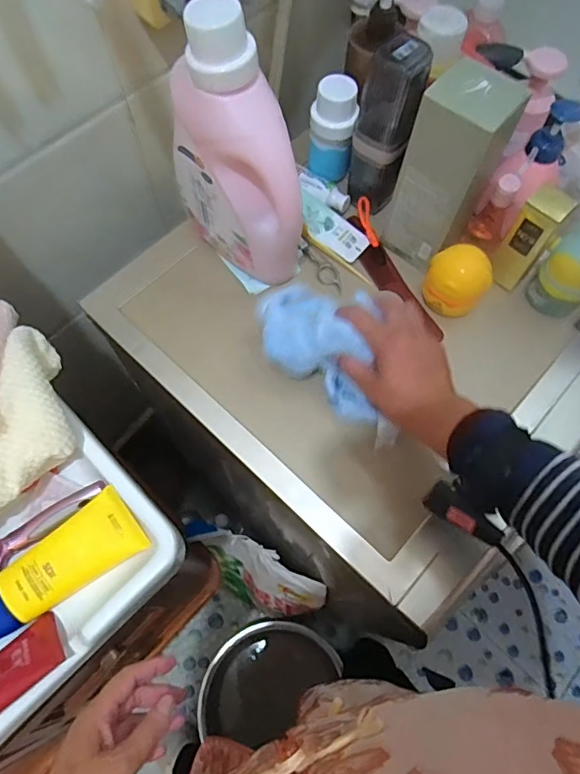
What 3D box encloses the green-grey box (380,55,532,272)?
[{"bbox_3d":[0.172,-0.229,0.552,0.079,0.206,0.083,42,73,15],"label":"green-grey box"}]

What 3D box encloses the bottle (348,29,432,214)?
[{"bbox_3d":[0.107,-0.293,0.577,0.064,0.189,0.061,13,68,4],"label":"bottle"}]

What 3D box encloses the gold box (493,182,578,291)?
[{"bbox_3d":[0.272,-0.170,0.572,0.046,0.115,0.053,30,70,11],"label":"gold box"}]

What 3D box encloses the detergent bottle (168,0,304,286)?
[{"bbox_3d":[-0.050,-0.223,0.511,0.083,0.271,0.152,-39,74,-16],"label":"detergent bottle"}]

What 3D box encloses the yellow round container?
[{"bbox_3d":[0.191,-0.120,0.582,0.070,0.066,0.060,31,70,11],"label":"yellow round container"}]

